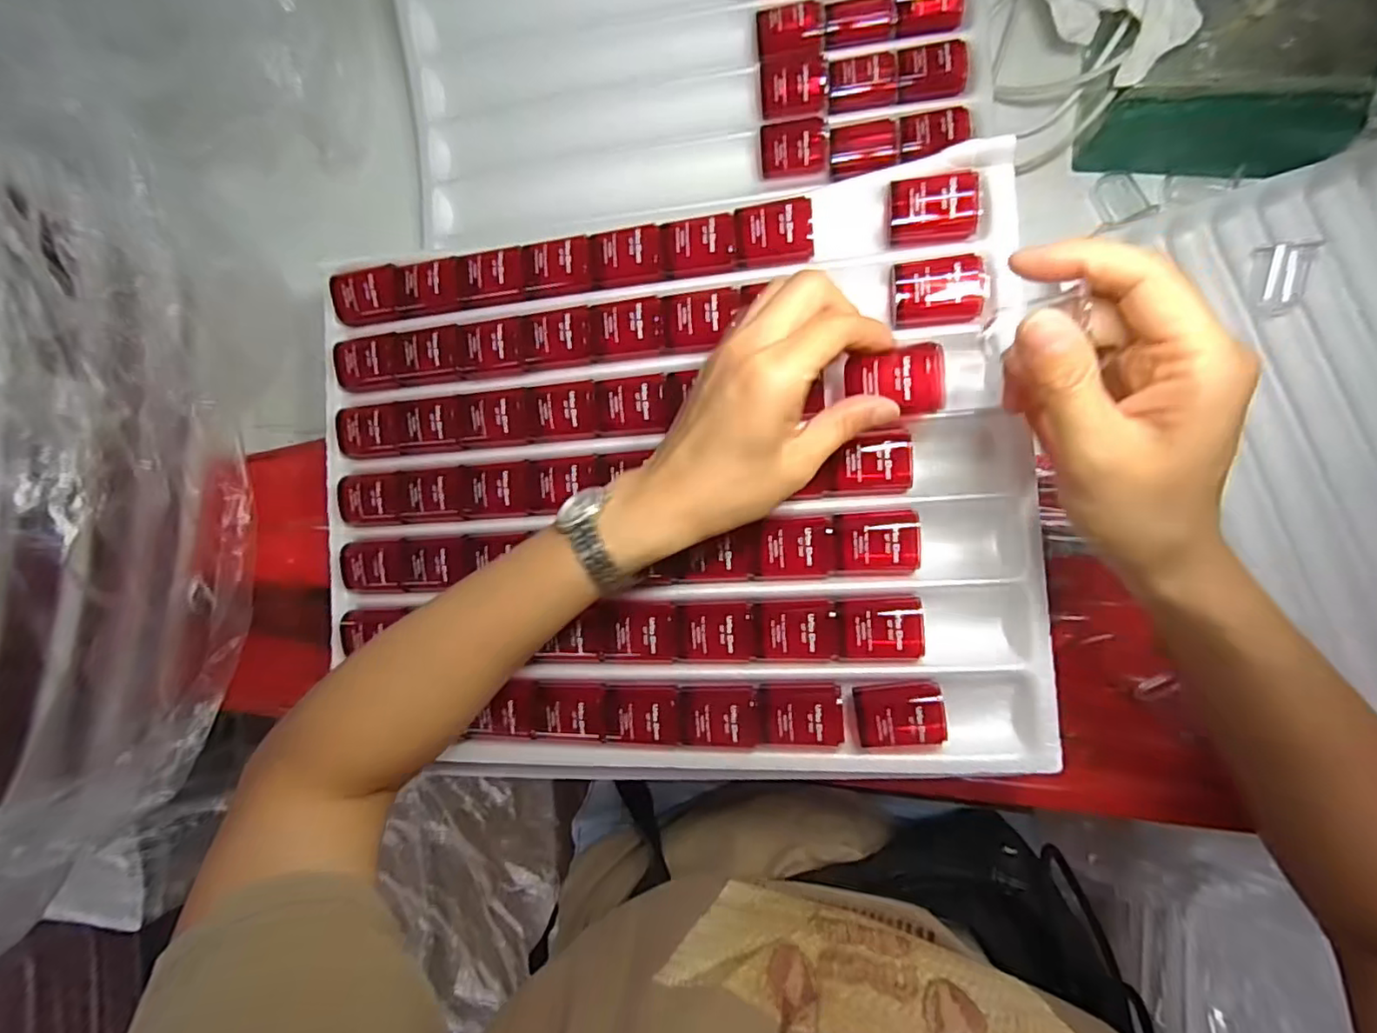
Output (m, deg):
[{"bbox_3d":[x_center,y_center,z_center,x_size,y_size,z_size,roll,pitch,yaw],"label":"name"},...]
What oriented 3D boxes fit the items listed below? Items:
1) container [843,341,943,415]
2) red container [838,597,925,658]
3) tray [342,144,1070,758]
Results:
[{"bbox_3d":[0.092,-0.061,0.269,0.040,0.017,0.031,3,88,5],"label":"container"},{"bbox_3d":[0.094,0.054,0.293,0.040,0.014,0.029,-1,88,10],"label":"red container"},{"bbox_3d":[-0.024,-0.014,0.320,0.382,0.030,0.298,-5,86,11],"label":"tray"}]

